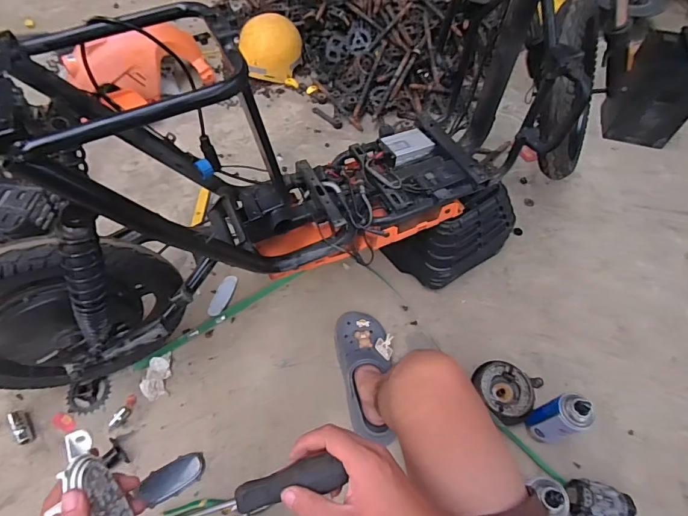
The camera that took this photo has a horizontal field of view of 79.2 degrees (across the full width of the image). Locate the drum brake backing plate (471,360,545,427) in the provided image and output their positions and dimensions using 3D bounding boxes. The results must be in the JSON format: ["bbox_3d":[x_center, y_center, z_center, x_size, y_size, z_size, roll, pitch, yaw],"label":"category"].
[{"bbox_3d":[0.335,0.277,0.877,0.130,0.067,0.128,1,61,-2],"label":"drum brake backing plate"}]

